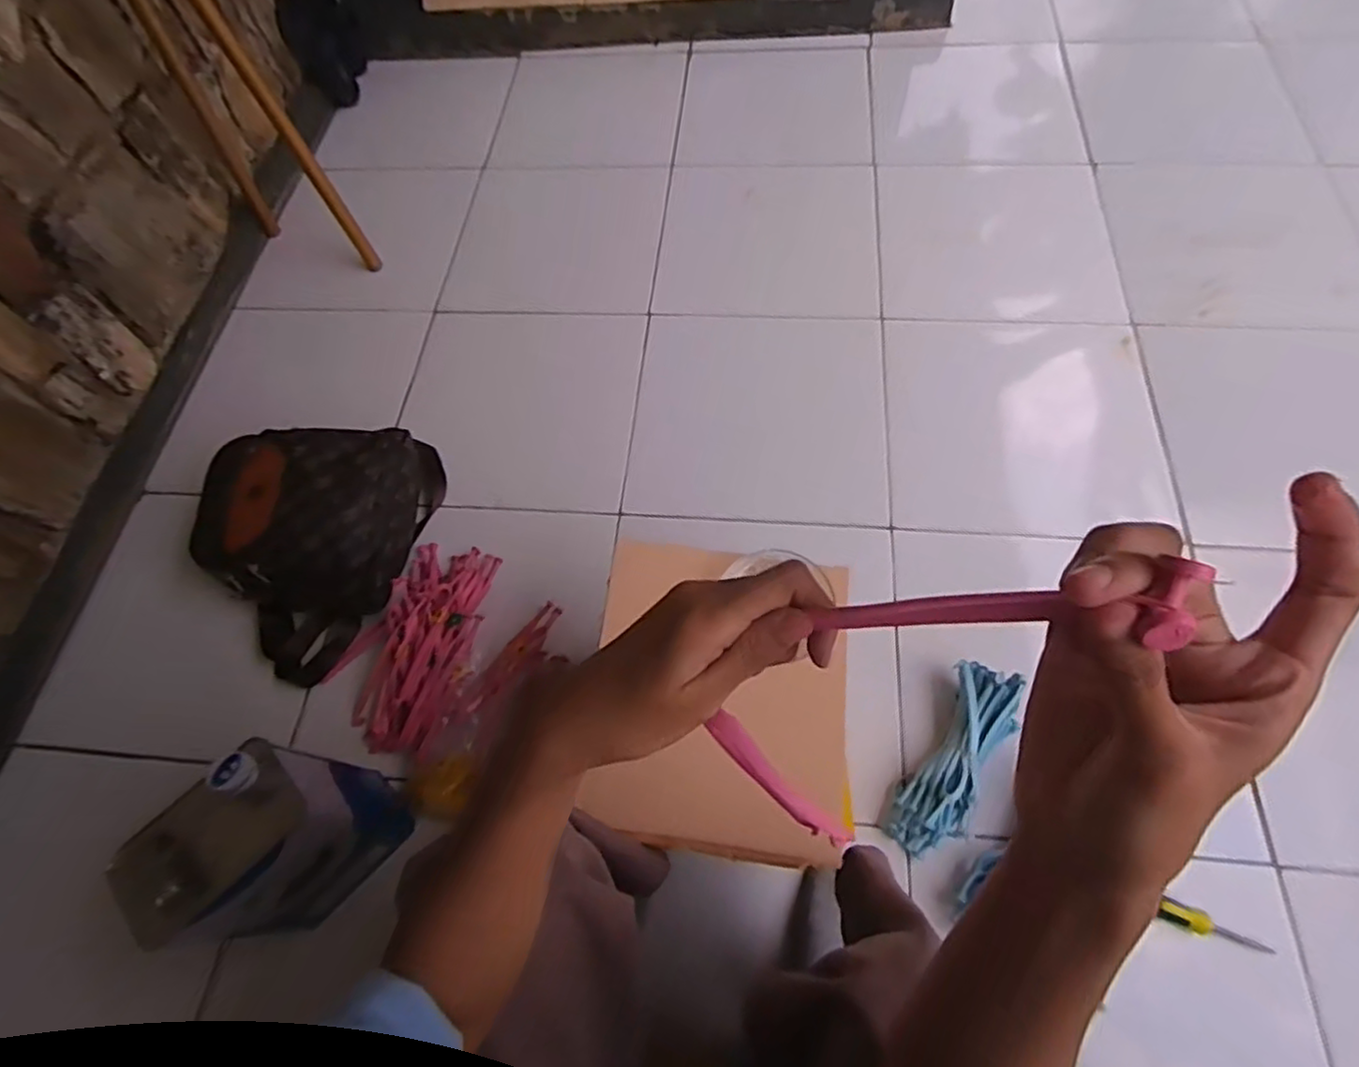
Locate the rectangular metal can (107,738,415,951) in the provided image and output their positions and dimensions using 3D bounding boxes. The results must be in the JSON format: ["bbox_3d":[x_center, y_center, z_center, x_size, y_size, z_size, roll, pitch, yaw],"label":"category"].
[{"bbox_3d":[-0.415,0.322,0.712,0.110,0.266,0.161,38,72,21],"label":"rectangular metal can"}]

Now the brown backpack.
[{"bbox_3d":[-0.476,0.022,0.925,0.301,0.143,0.323,-13,80,-11],"label":"brown backpack"}]

